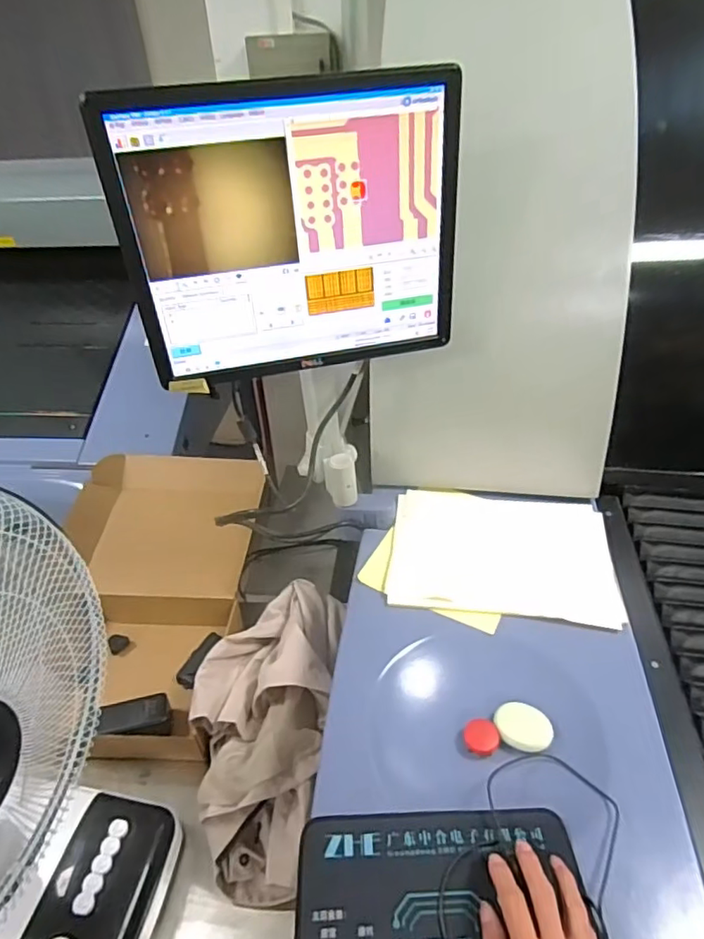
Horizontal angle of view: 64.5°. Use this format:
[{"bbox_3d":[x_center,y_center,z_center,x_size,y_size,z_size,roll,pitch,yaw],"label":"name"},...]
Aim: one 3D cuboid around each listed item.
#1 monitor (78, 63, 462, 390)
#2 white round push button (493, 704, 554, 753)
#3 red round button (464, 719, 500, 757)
[{"bbox_3d":[-0.062,-0.259,0.635,0.373,0.294,0.045,-12,38,-10],"label":"monitor"},{"bbox_3d":[0.194,0.290,0.631,0.061,0.011,0.046,15,41,22],"label":"white round push button"},{"bbox_3d":[0.147,0.301,0.629,0.037,0.010,0.039,-2,38,2],"label":"red round button"}]

